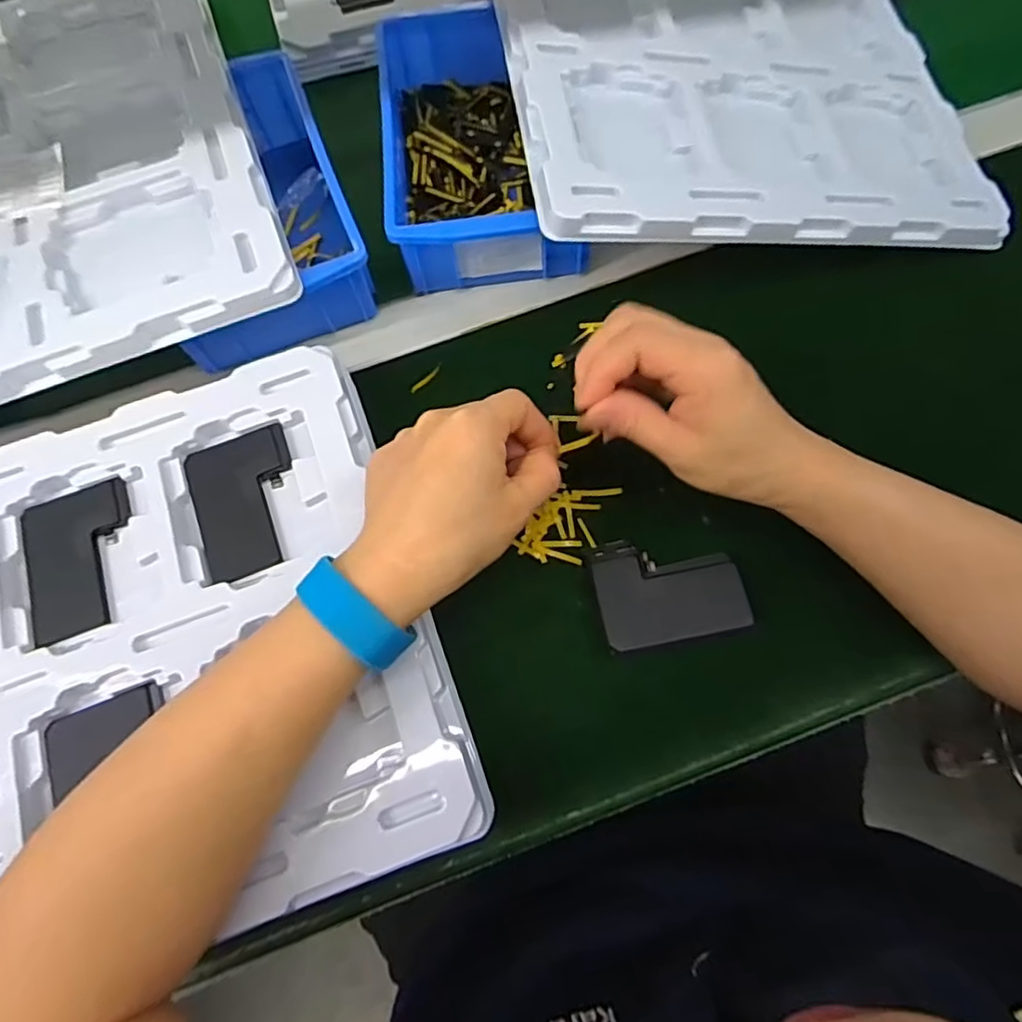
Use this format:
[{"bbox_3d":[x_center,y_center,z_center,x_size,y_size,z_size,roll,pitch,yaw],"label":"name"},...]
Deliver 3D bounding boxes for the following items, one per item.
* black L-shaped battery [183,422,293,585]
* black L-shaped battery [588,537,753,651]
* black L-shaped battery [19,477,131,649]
[{"bbox_3d":[-0.146,-0.005,0.349,0.056,0.011,0.081,-20,72,-4],"label":"black L-shaped battery"},{"bbox_3d":[0.087,0.042,0.354,0.078,0.006,0.059,-11,72,-1],"label":"black L-shaped battery"},{"bbox_3d":[-0.234,0.026,0.343,0.058,0.010,0.081,-20,72,-4],"label":"black L-shaped battery"}]

